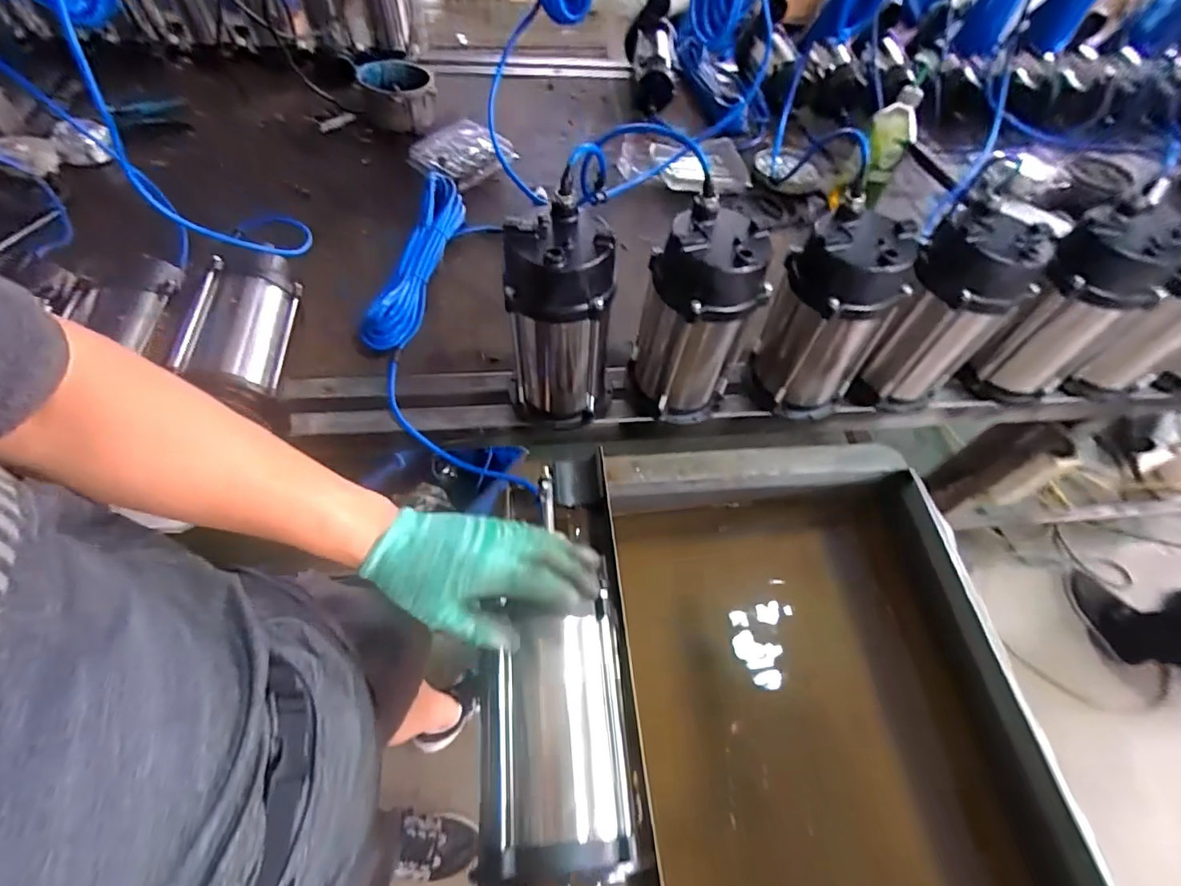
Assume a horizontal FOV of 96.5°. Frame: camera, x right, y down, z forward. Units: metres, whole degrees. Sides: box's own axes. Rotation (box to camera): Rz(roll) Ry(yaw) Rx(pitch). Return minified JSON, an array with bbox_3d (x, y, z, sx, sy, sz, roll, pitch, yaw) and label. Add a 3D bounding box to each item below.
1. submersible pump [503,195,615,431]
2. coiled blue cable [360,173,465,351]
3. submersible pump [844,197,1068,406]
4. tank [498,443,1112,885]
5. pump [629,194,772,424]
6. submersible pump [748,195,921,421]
[{"bbox_3d":[-0.036,-0.139,0.637,0.119,0.251,0.113,1,57,-3],"label":"submersible pump"},{"bbox_3d":[-0.274,-0.297,0.843,0.076,0.066,0.364,6,57,0],"label":"coiled blue cable"},{"bbox_3d":[0.455,-0.159,0.683,0.134,0.257,0.115,32,60,16],"label":"submersible pump"},{"bbox_3d":[0.213,0.401,0.616,0.611,0.266,0.753,-1,57,-5],"label":"tank"},{"bbox_3d":[0.128,-0.145,0.653,0.115,0.247,0.114,-20,61,-16],"label":"pump"},{"bbox_3d":[0.294,-0.149,0.664,0.108,0.247,0.111,2,57,-3],"label":"submersible pump"}]

